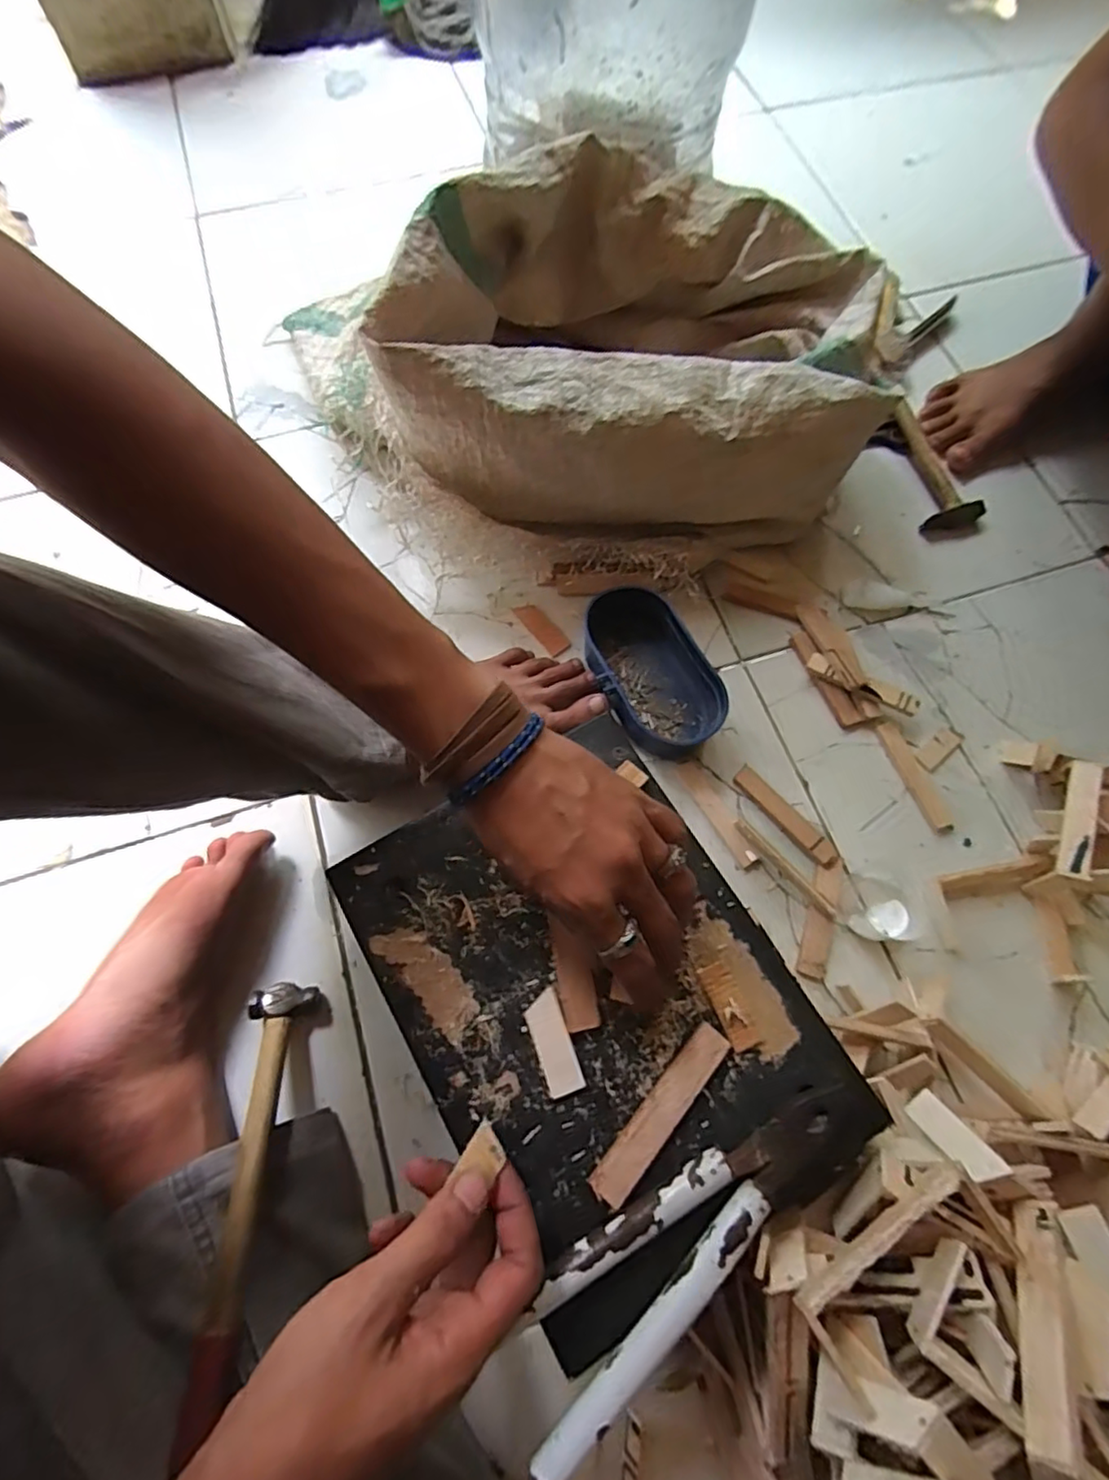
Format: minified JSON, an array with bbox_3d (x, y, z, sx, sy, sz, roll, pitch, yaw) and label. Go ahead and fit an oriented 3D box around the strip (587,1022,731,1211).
[{"bbox_3d":[0.055,0.193,0.329,0.019,0.005,0.098,35,73,25],"label":"strip"}]

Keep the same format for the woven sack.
[{"bbox_3d":[0.083,-0.345,0.548,0.390,0.194,0.287,7,69,2],"label":"woven sack"}]

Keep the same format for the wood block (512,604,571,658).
[{"bbox_3d":[-0.012,-0.104,0.592,0.020,0.008,0.062,-37,74,-13],"label":"wood block"}]

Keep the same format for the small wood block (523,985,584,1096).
[{"bbox_3d":[-0.001,0.166,0.344,0.020,0.004,0.050,-18,71,-7],"label":"small wood block"}]

